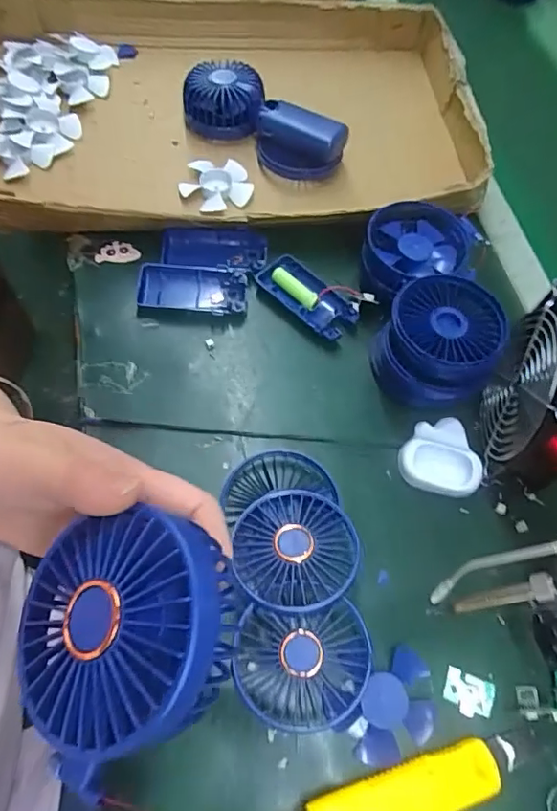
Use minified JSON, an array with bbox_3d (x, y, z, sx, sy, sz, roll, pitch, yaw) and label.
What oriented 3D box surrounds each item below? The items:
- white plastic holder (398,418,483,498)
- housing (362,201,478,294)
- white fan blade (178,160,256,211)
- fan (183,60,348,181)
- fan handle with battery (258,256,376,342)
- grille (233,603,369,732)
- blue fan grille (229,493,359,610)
[{"bbox_3d":[0.129,0.040,0.427,0.060,0.015,0.060,25,64,8],"label":"white plastic holder"},{"bbox_3d":[0.123,-0.133,0.486,0.096,0.045,0.091,16,63,3],"label":"housing"},{"bbox_3d":[-0.063,-0.221,0.542,0.069,0.016,0.061,-15,65,-12],"label":"white fan blade"},{"bbox_3d":[-0.018,-0.295,0.564,0.182,0.049,0.075,35,65,12],"label":"fan"},{"bbox_3d":[0.030,-0.100,0.488,0.094,0.022,0.052,40,66,14],"label":"fan handle with battery"},{"bbox_3d":[0.015,0.165,0.342,0.084,0.017,0.071,-3,89,1],"label":"grille"},{"bbox_3d":[0.012,0.096,0.366,0.081,0.015,0.082,1,56,0],"label":"blue fan grille"}]

